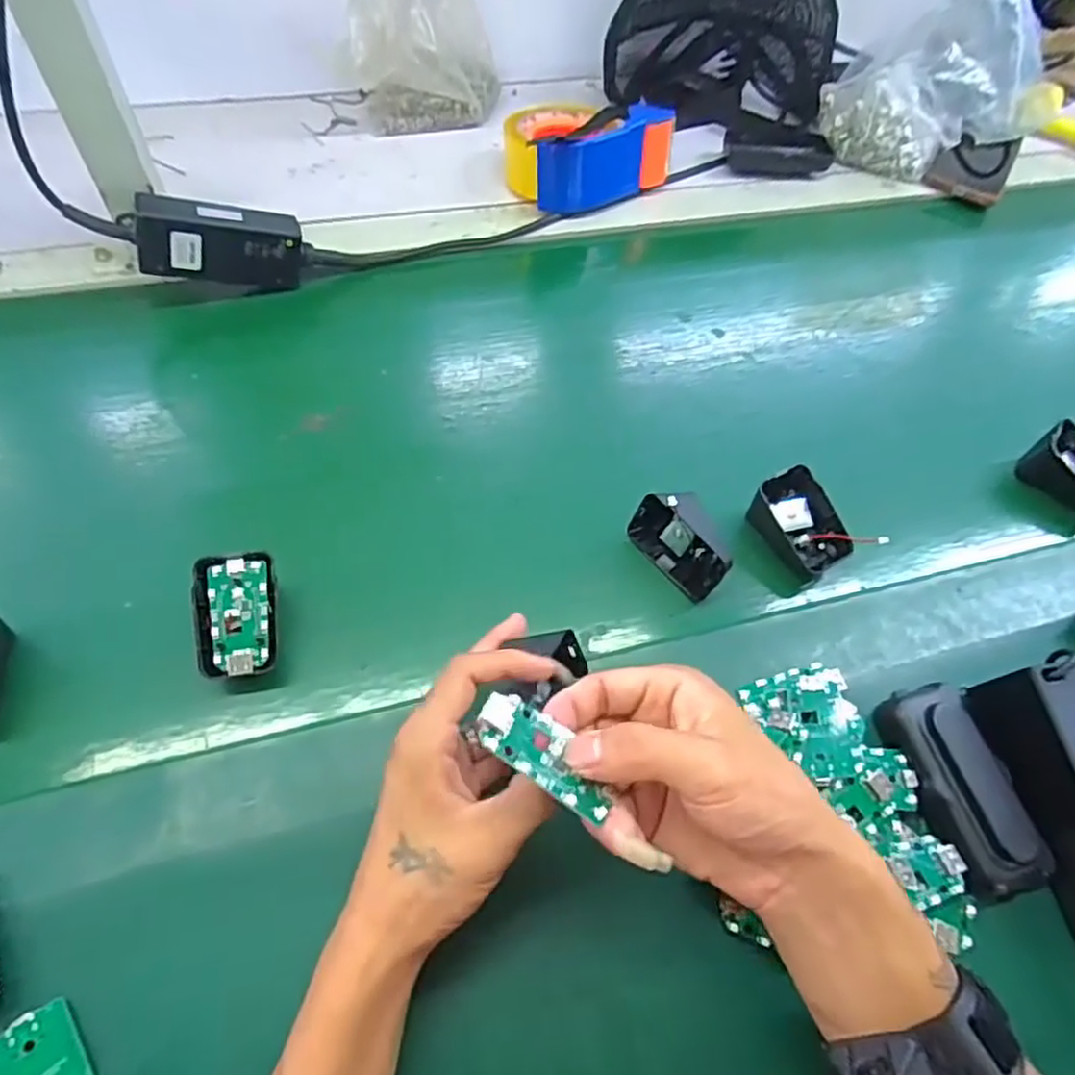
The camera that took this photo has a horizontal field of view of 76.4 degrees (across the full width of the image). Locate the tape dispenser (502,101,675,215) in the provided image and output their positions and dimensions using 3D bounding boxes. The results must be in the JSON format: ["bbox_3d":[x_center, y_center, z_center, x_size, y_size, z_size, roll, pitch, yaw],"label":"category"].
[{"bbox_3d":[0.041,-0.374,0.653,0.148,0.068,0.102,-19,61,-16],"label":"tape dispenser"}]

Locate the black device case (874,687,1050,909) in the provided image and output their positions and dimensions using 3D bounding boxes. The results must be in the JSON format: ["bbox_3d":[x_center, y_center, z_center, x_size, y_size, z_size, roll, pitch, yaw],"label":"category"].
[{"bbox_3d":[0.231,0.135,0.374,0.045,0.035,0.108,-11,59,-12],"label":"black device case"}]

